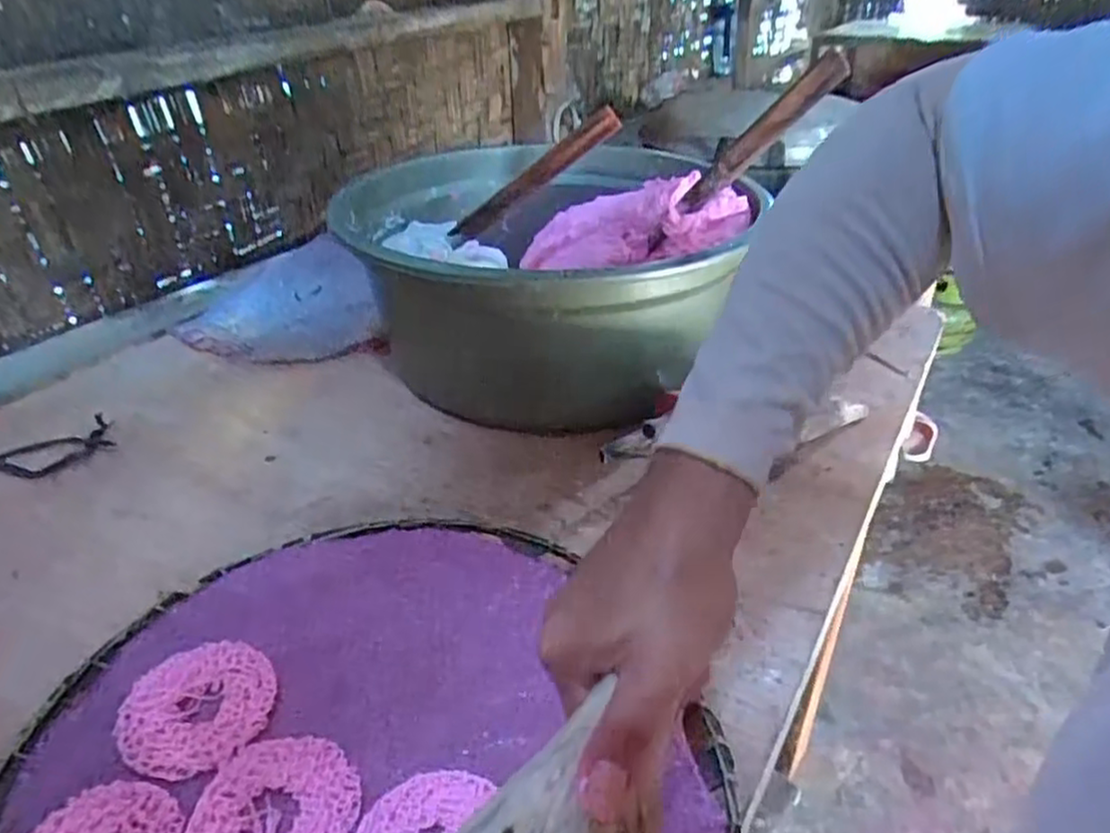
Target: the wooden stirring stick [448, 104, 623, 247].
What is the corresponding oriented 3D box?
[{"bbox_3d":[-0.023,-0.212,0.654,0.194,0.021,0.027,-28,20,31],"label":"wooden stirring stick"}]

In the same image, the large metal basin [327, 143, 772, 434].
[{"bbox_3d":[-0.003,-0.145,0.733,0.360,0.186,0.381,-1,34,1],"label":"large metal basin"}]

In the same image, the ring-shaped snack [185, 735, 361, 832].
[{"bbox_3d":[-0.138,0.195,0.357,0.077,0.004,0.079,-1,34,1],"label":"ring-shaped snack"}]

